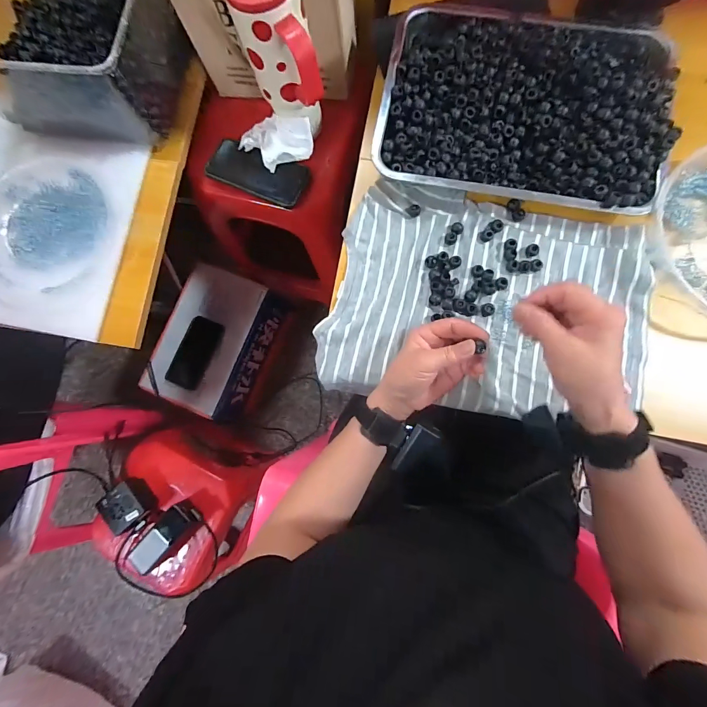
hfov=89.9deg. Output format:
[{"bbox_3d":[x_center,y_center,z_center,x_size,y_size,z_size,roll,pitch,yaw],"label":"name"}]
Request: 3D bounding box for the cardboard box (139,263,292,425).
[{"bbox_3d":[-0.329,-0.023,0.904,0.227,0.185,0.332,27,85,6],"label":"cardboard box"}]

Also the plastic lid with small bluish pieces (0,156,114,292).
[{"bbox_3d":[-0.475,-0.205,0.546,0.202,0.023,0.207,0,82,1],"label":"plastic lid with small bluish pieces"}]

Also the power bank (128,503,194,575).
[{"bbox_3d":[-0.359,0.344,0.660,0.052,0.029,0.128,37,75,8],"label":"power bank"}]

